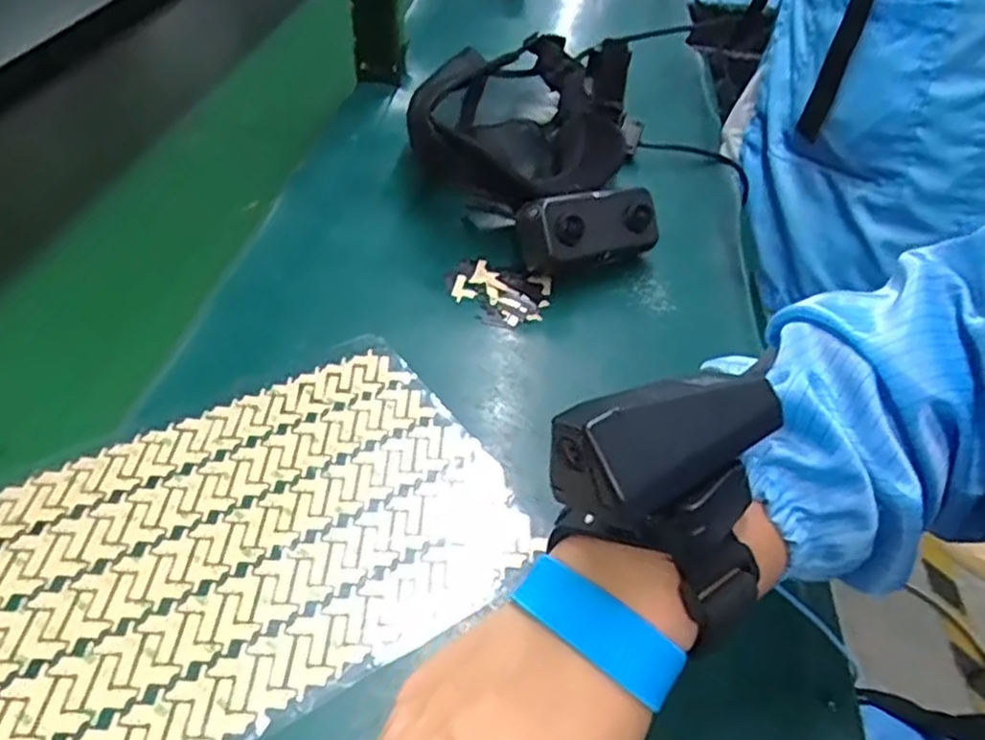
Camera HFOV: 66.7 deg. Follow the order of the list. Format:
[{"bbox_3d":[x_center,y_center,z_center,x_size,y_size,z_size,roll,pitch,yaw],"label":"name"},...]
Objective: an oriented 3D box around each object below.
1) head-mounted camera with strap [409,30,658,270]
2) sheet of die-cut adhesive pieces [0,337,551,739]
[{"bbox_3d":[0.039,-0.189,0.603,0.169,0.085,0.310,6,42,1],"label":"head-mounted camera with strap"},{"bbox_3d":[-0.114,0.075,0.347,0.242,0.006,0.176,-24,49,-29],"label":"sheet of die-cut adhesive pieces"}]

